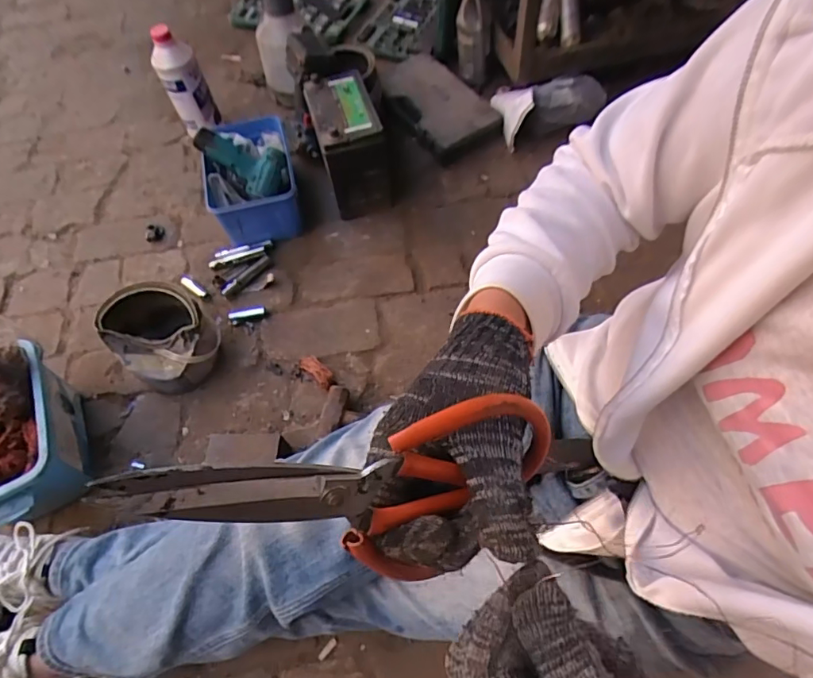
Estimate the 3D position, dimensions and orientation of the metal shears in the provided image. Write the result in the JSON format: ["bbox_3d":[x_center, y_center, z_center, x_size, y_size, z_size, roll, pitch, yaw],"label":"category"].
[{"bbox_3d":[-0.014,0.067,0.213,0.198,0.071,0.059,6,59,-33],"label":"metal shears"}]

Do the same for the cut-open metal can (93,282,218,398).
[{"bbox_3d":[-0.423,-0.011,0.881,0.170,0.149,0.159,0,61,1],"label":"cut-open metal can"}]

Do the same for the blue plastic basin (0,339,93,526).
[{"bbox_3d":[-0.609,0.172,0.781,0.191,0.133,0.229,-27,63,-11],"label":"blue plastic basin"}]

